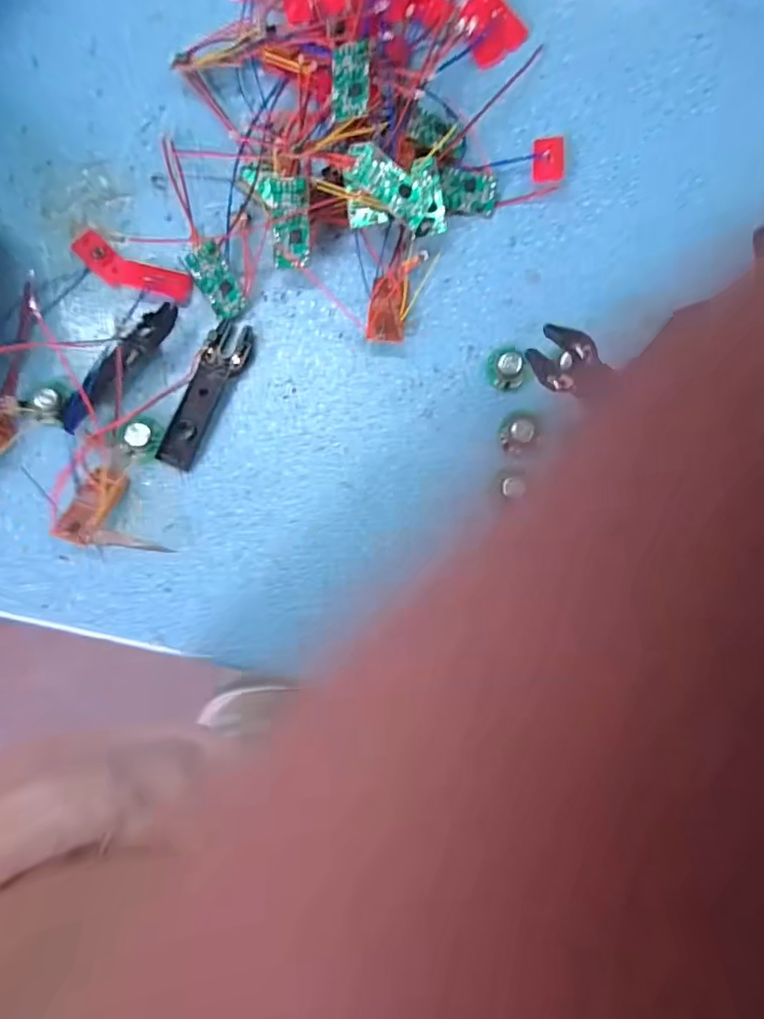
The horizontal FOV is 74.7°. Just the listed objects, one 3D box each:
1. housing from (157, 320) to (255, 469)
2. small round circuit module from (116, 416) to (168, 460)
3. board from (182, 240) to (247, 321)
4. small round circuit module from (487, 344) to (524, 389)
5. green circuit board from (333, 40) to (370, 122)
[{"bbox_3d":[-0.103,-0.068,0.296,0.026,0.005,0.091,20,84,4],"label":"housing"},{"bbox_3d":[-0.139,-0.041,0.289,0.024,0.007,0.025,0,83,2],"label":"small round circuit module"},{"bbox_3d":[-0.100,-0.138,0.301,0.022,0.011,0.048,-32,83,-3],"label":"board"},{"bbox_3d":[0.072,-0.082,0.292,0.019,0.010,0.024,-4,83,1],"label":"small round circuit module"},{"bbox_3d":[-0.017,-0.242,0.282,0.020,0.004,0.046,-2,85,9],"label":"green circuit board"}]

